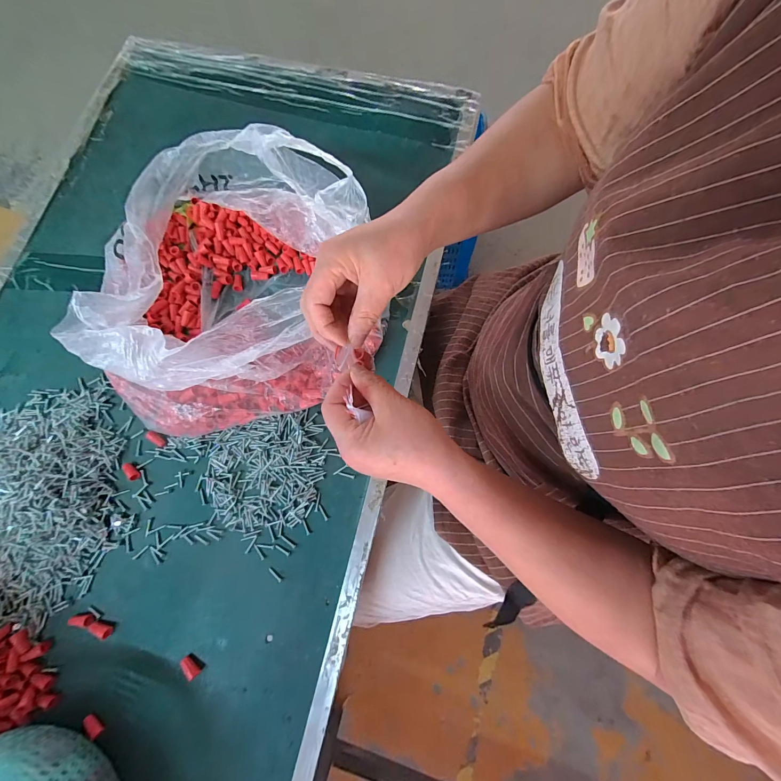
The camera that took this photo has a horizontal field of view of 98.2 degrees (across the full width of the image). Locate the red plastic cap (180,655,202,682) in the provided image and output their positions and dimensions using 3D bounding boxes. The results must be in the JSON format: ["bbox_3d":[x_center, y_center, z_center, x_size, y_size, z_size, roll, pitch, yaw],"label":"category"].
[{"bbox_3d":[-0.213,0.295,0.361,0.023,0.012,0.011,44,82,10],"label":"red plastic cap"}]

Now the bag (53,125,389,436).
[{"bbox_3d":[-0.185,-0.144,0.401,0.317,0.130,0.341,-15,77,-2],"label":"bag"}]

